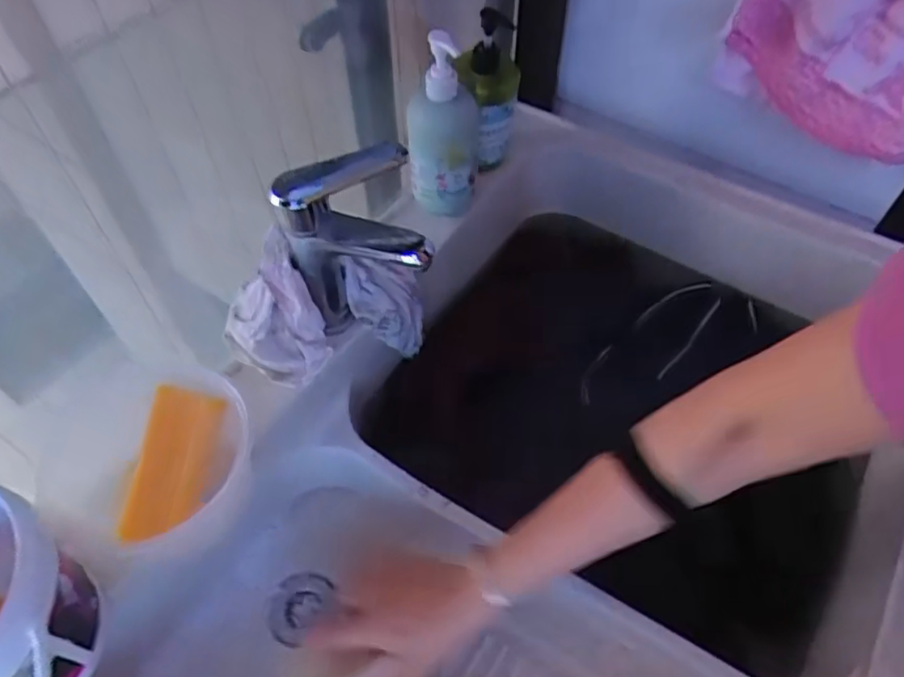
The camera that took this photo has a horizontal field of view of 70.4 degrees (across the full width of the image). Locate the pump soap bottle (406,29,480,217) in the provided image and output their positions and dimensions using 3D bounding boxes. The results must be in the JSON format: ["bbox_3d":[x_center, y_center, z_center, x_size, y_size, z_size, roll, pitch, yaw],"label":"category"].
[{"bbox_3d":[-0.008,-0.217,0.655,0.070,0.181,0.060,1,53,0],"label":"pump soap bottle"}]

